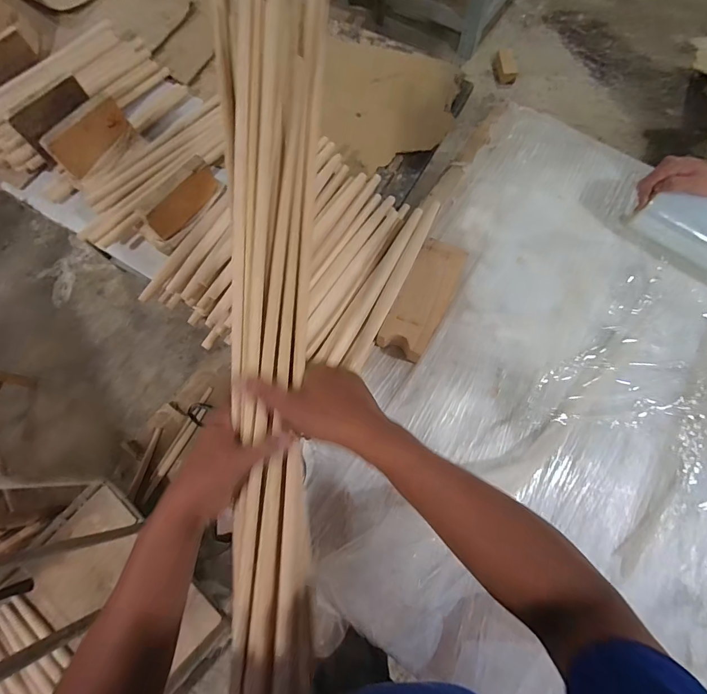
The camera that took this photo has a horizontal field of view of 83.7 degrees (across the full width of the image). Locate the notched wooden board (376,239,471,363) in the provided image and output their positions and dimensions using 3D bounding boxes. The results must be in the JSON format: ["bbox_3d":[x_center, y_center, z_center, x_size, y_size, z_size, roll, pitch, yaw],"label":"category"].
[{"bbox_3d":[0.128,-0.084,0.691,0.090,0.047,0.217,26,76,8],"label":"notched wooden board"}]

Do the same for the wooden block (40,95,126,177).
[{"bbox_3d":[-0.487,-0.391,0.730,0.022,0.078,0.146,41,78,12],"label":"wooden block"}]

